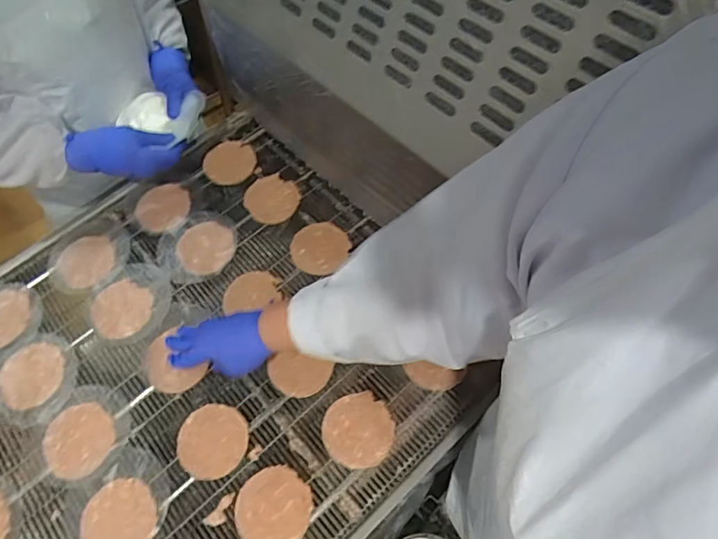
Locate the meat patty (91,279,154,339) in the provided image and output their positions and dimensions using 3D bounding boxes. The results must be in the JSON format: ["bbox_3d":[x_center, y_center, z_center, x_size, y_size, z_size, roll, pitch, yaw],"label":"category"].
[{"bbox_3d":[-0.339,0.055,0.680,0.087,0.007,0.081,0,59,0],"label":"meat patty"}]

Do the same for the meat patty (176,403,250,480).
[{"bbox_3d":[-0.179,0.208,0.589,0.082,0.010,0.084,-7,59,-4],"label":"meat patty"}]

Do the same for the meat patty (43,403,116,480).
[{"bbox_3d":[-0.350,0.210,0.600,0.088,0.004,0.083,0,59,0],"label":"meat patty"}]

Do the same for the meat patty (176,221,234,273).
[{"bbox_3d":[-0.232,-0.034,0.720,0.081,0.008,0.085,0,59,0],"label":"meat patty"}]

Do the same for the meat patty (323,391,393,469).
[{"bbox_3d":[-0.002,0.194,0.587,0.083,0.006,0.084,-8,59,-5],"label":"meat patty"}]

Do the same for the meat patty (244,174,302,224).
[{"bbox_3d":[-0.135,-0.111,0.748,0.074,0.014,0.078,21,61,12],"label":"meat patty"}]

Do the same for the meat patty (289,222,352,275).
[{"bbox_3d":[-0.058,-0.033,0.706,0.083,0.010,0.079,14,60,8],"label":"meat patty"}]

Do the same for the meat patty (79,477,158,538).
[{"bbox_3d":[-0.278,0.288,0.553,0.085,0.008,0.084,0,59,0],"label":"meat patty"}]

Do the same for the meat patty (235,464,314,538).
[{"bbox_3d":[-0.098,0.273,0.551,0.086,0.006,0.088,-8,59,-5],"label":"meat patty"}]

